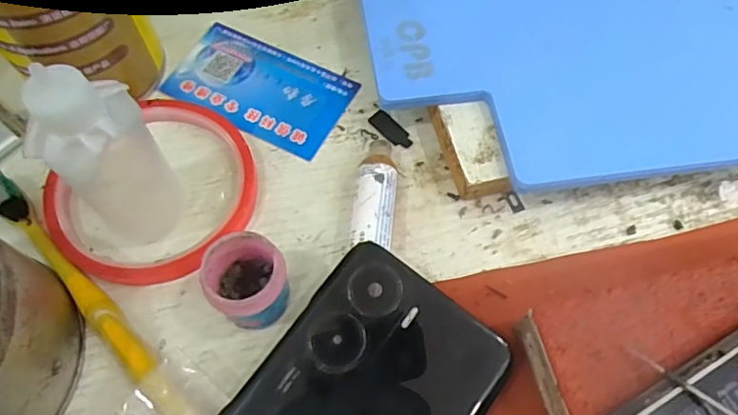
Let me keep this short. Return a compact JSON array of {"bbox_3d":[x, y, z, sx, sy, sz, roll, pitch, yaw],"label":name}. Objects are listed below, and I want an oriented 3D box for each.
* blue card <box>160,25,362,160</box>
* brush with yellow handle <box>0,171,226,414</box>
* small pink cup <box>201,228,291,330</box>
[{"bbox_3d":[-0.055,-0.061,0.274,0.088,0.004,0.052,26,66,12],"label":"blue card"},{"bbox_3d":[-0.116,0.034,0.217,0.152,0.012,0.017,39,70,18],"label":"brush with yellow handle"},{"bbox_3d":[-0.046,0.031,0.209,0.029,0.038,0.030,0,63,0],"label":"small pink cup"}]

